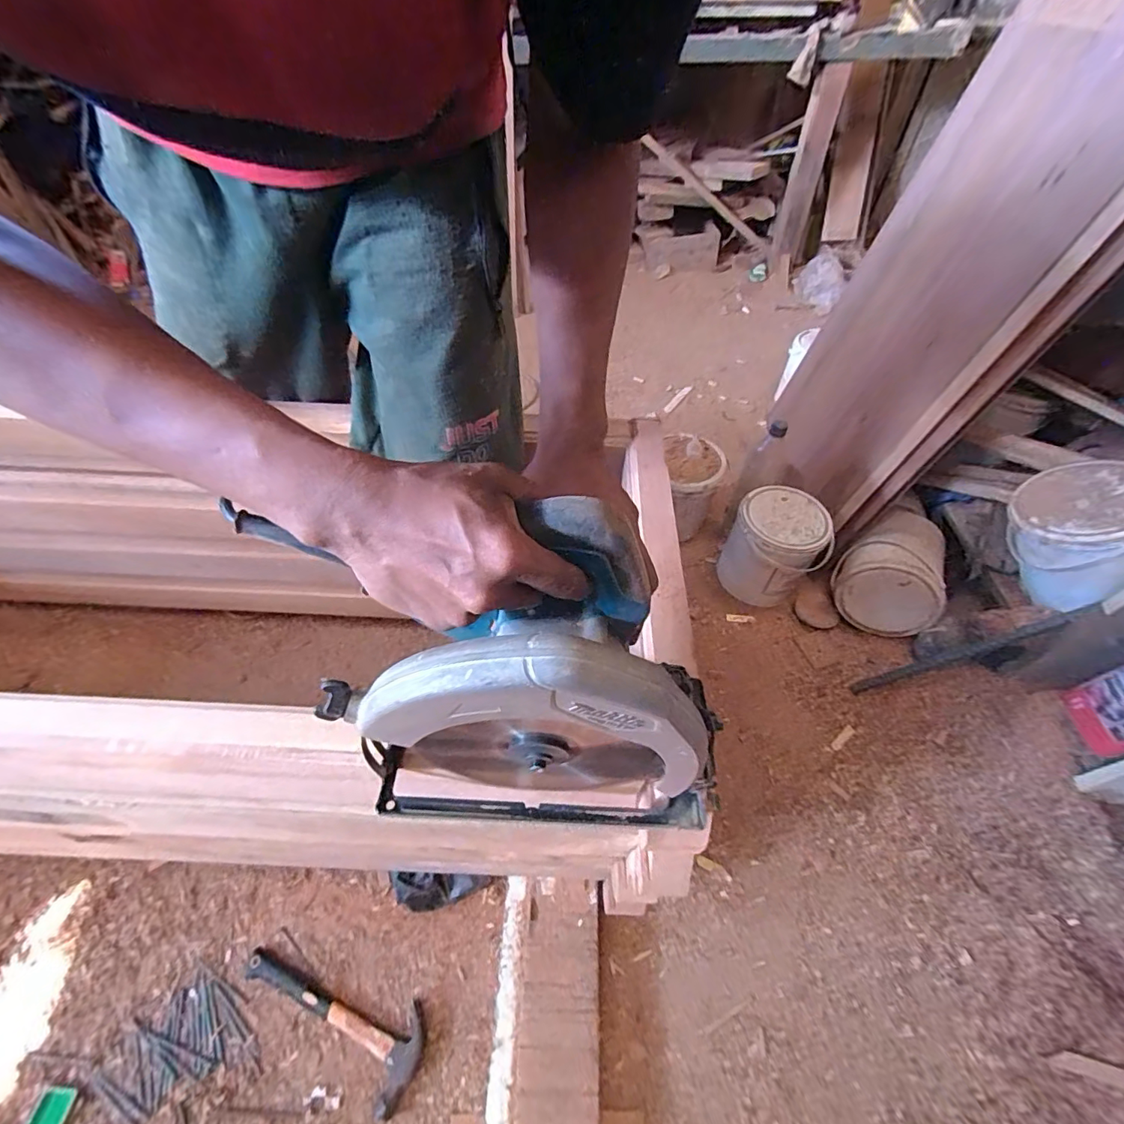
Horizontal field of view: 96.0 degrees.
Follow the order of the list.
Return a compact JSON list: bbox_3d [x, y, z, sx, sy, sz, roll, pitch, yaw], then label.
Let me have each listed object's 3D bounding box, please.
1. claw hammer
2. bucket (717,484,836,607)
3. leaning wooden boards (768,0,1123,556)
[{"bbox_3d":[-0.312,0.604,0.690,0.273,0.021,0.100,23,53,17],"label":"claw hammer"},{"bbox_3d":[0.457,-0.023,1.100,0.191,0.215,0.190,18,52,13],"label":"bucket"},{"bbox_3d":[0.692,-0.516,1.016,0.075,0.882,0.754,13,47,-4],"label":"leaning wooden boards"}]

